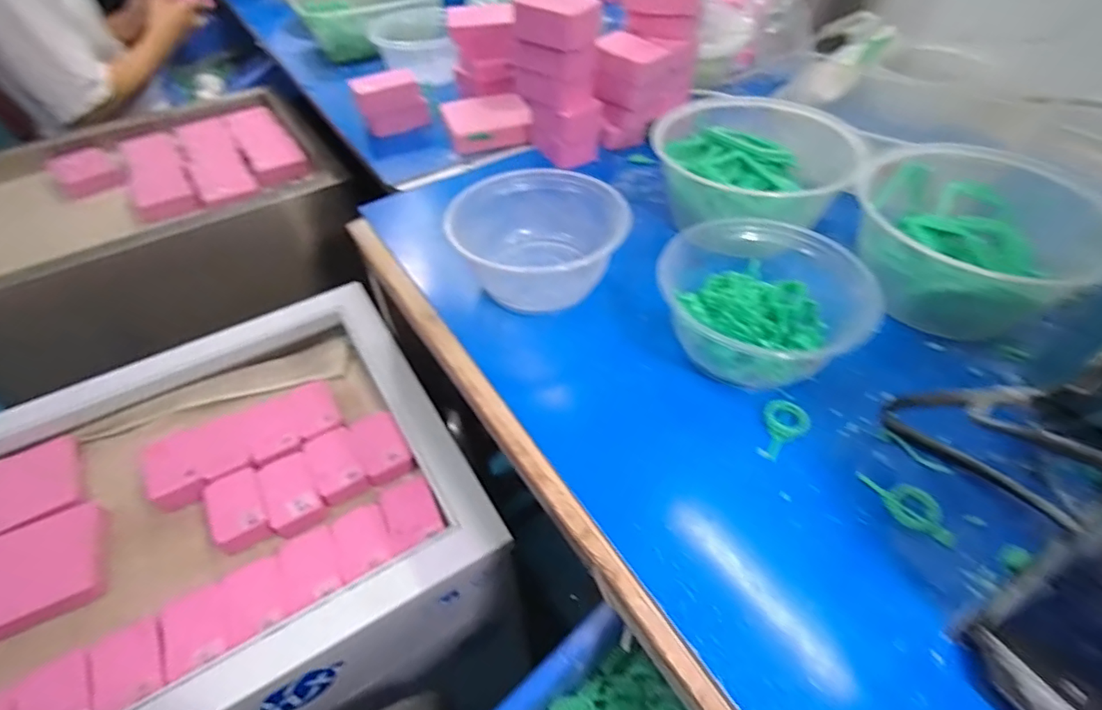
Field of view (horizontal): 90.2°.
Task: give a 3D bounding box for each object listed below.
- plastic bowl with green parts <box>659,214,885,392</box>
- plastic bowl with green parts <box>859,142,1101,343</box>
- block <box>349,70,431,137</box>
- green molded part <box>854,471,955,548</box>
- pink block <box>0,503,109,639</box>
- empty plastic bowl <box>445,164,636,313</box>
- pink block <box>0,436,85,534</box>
[{"bbox_3d":[0.140,-0.047,0.388,0.126,0.061,0.136,0,48,0],"label":"plastic bowl with green parts"},{"bbox_3d":[0.314,-0.091,0.417,0.150,0.077,0.145,0,48,0],"label":"plastic bowl with green parts"},{"bbox_3d":[-0.191,-0.299,0.650,0.078,0.054,0.044,-24,53,-20],"label":"block"},{"bbox_3d":[0.198,0.082,0.305,0.053,0.008,0.022,36,57,27],"label":"green molded part"},{"bbox_3d":[-0.460,0.196,0.486,0.109,0.021,0.097,-25,53,-20],"label":"pink block"},{"bbox_3d":[-0.011,-0.088,0.439,0.130,0.066,0.114,-17,51,-15],"label":"empty plastic bowl"},{"bbox_3d":[-0.526,0.139,0.538,0.112,0.032,0.093,-29,55,-23],"label":"pink block"}]

